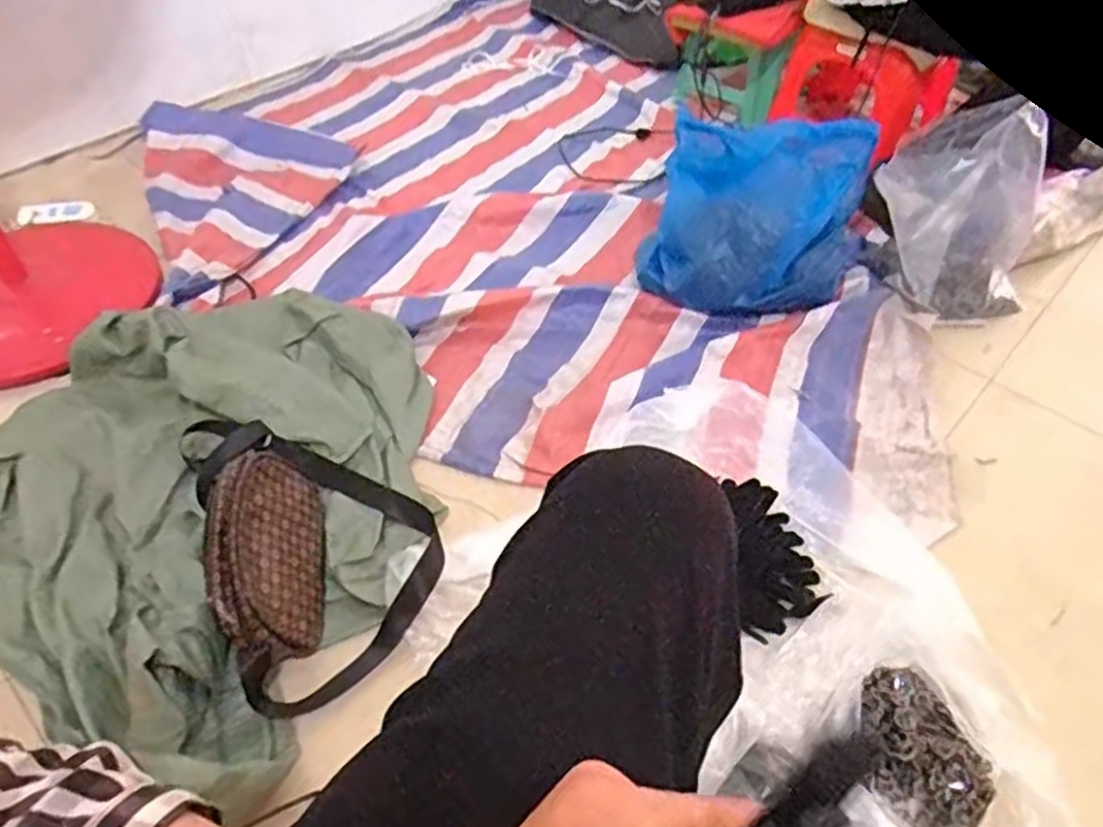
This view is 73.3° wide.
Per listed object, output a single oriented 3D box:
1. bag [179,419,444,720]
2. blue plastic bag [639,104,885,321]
[{"bbox_3d":[-0.255,0.139,0.839,0.239,0.133,0.297,-18,50,-15],"label":"bag"},{"bbox_3d":[0.326,-0.314,1.182,0.323,0.242,0.295,17,50,15],"label":"blue plastic bag"}]

